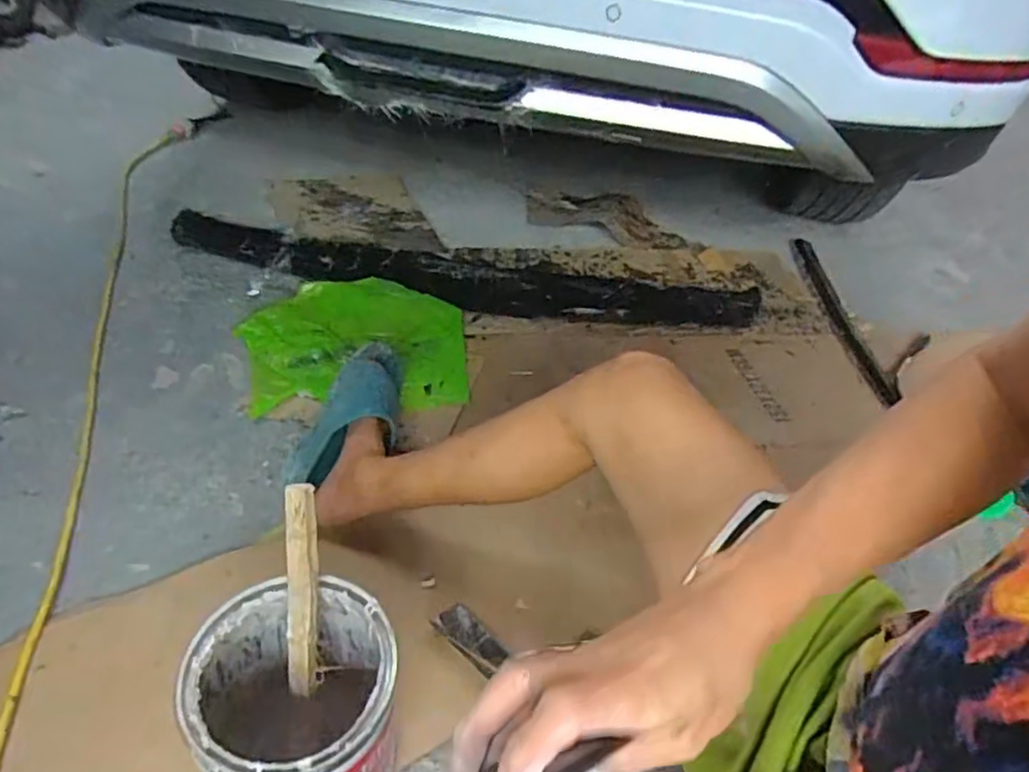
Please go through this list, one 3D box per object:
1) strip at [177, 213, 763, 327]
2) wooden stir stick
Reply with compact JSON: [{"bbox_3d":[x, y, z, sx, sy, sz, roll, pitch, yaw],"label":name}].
[{"bbox_3d":[-0.101,-0.222,1.312,1.206,0.035,0.195,7,41,0],"label":"strip"},{"bbox_3d":[-0.179,0.176,0.546,0.026,0.204,0.012,5,19,-3],"label":"wooden stir stick"}]

